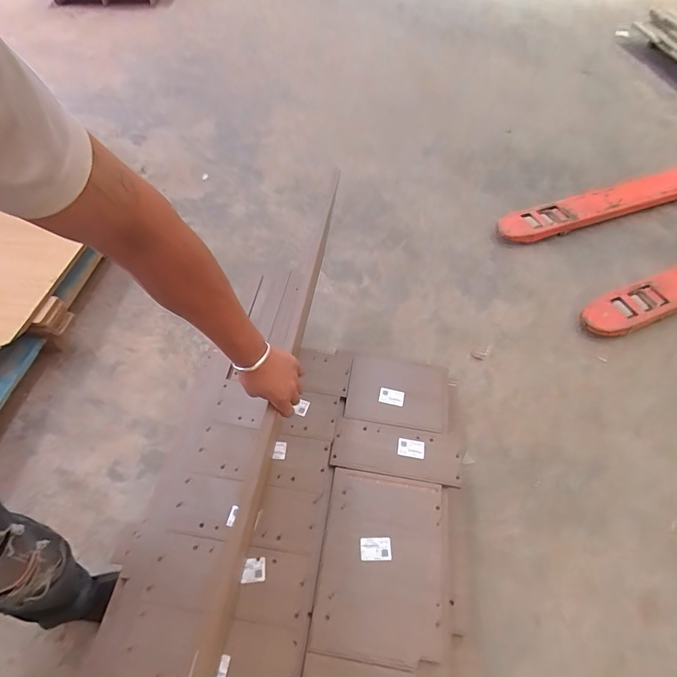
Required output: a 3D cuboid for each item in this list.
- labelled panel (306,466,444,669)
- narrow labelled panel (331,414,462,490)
[{"bbox_3d":[0.087,0.439,0.792,0.236,0.020,0.323,8,56,4],"label":"labelled panel"},{"bbox_3d":[0.140,0.267,0.937,0.299,0.010,0.123,9,53,5],"label":"narrow labelled panel"}]

